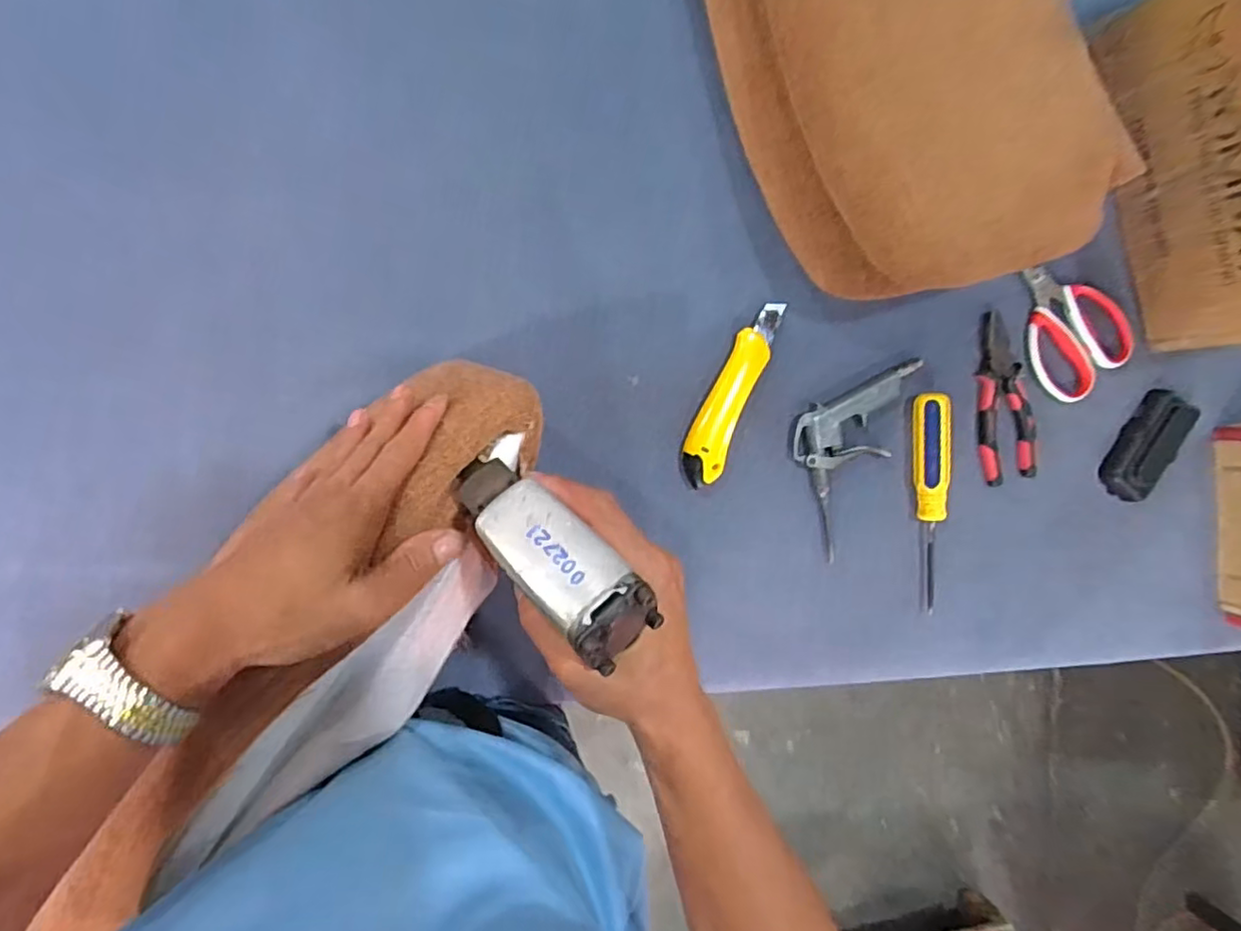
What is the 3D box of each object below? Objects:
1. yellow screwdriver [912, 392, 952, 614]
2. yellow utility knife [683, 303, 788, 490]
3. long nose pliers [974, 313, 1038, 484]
[{"bbox_3d":[0.283,0.036,0.581,0.028,0.030,0.199,-4,93,-9],"label":"yellow screwdriver"},{"bbox_3d":[0.095,-0.063,0.548,0.037,0.015,0.167,23,89,-9],"label":"yellow utility knife"},{"bbox_3d":[0.349,-0.061,0.591,0.056,0.010,0.155,-13,94,-8],"label":"long nose pliers"}]

